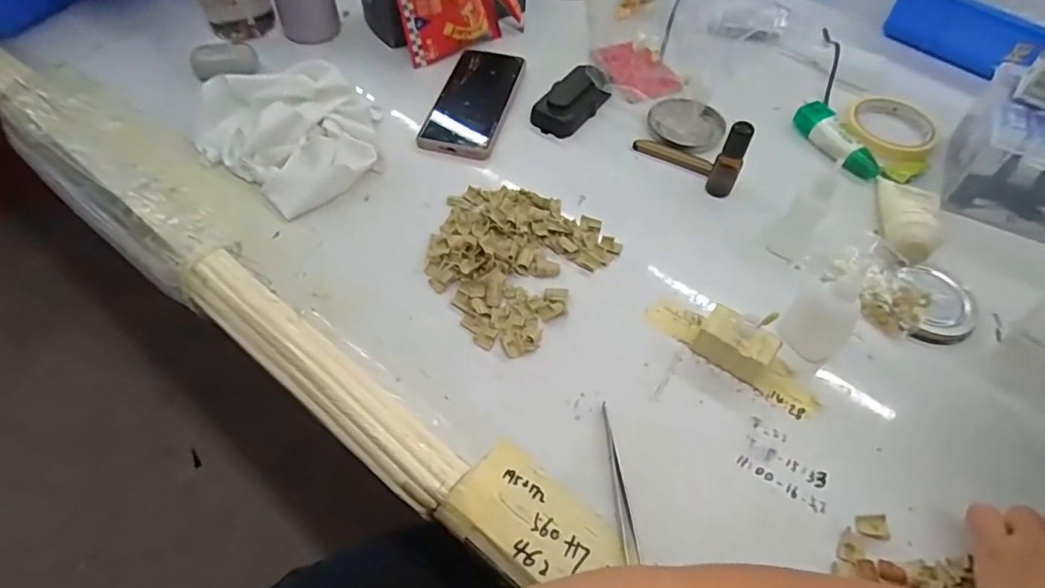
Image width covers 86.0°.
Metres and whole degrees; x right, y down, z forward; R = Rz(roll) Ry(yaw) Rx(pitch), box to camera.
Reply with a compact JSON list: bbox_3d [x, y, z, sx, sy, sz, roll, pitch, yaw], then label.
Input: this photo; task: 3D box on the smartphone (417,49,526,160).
[{"bbox_3d":[-0.050,-0.211,0.601,0.077,0.005,0.175,12,55,6],"label":"smartphone"}]

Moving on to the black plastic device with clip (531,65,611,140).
[{"bbox_3d":[0.050,-0.205,0.590,0.049,0.027,0.088,30,59,18],"label":"black plastic device with clip"}]

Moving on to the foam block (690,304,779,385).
[{"bbox_3d":[0.160,0.037,0.419,0.054,0.037,0.036,30,59,18],"label":"foam block"}]

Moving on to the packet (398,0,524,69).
[{"bbox_3d":[-0.070,-0.324,0.641,0.041,0.083,0.146,17,48,45],"label":"packet"}]

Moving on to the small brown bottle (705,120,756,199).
[{"bbox_3d":[0.191,-0.122,0.513,0.025,0.070,0.022,24,57,14],"label":"small brown bottle"}]

